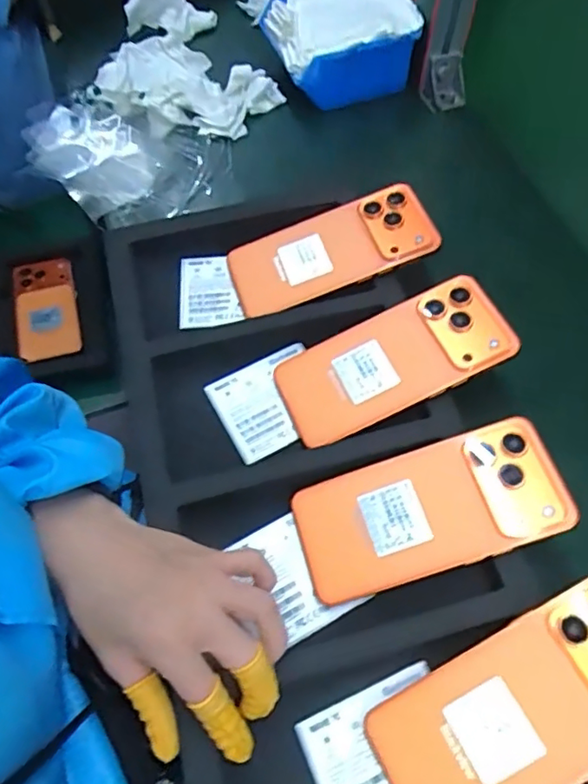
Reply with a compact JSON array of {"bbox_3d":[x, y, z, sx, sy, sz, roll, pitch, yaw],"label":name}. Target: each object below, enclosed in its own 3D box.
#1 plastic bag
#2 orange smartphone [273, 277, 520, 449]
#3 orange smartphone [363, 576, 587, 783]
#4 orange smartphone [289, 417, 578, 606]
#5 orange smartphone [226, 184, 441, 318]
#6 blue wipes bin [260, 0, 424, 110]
[{"bbox_3d":[-0.155,-0.224,0.551,0.165,0.032,0.138,27,64,13],"label":"plastic bag"},{"bbox_3d":[0.069,-0.023,0.415,0.165,0.008,0.072,-24,63,3],"label":"orange smartphone"},{"bbox_3d":[0.124,0.170,0.306,0.165,0.009,0.077,-31,65,-1],"label":"orange smartphone"},{"bbox_3d":[0.083,0.074,0.360,0.165,0.009,0.074,-19,62,5],"label":"orange smartphone"},{"bbox_3d":[0.029,-0.113,0.468,0.164,0.014,0.076,-19,61,7],"label":"orange smartphone"},{"bbox_3d":[0.044,-0.362,0.604,0.137,0.093,0.118,-13,62,-8],"label":"blue wipes bin"}]

